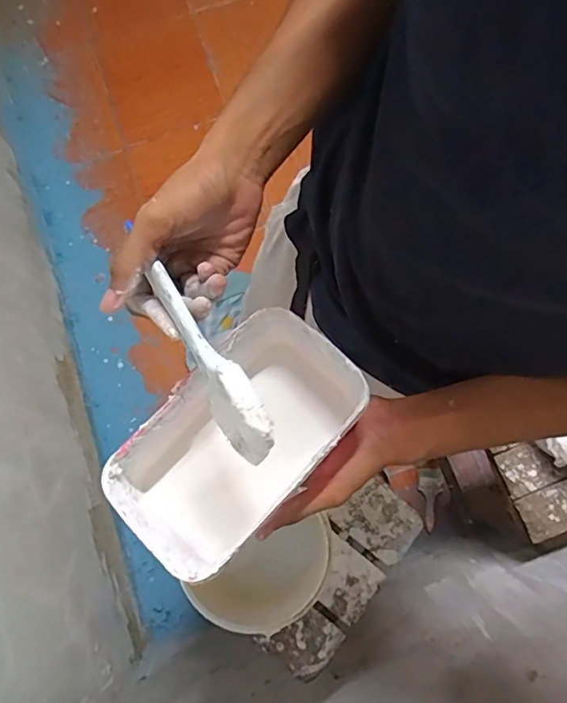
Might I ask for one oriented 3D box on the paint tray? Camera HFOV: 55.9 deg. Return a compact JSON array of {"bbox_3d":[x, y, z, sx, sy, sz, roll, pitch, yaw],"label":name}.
[{"bbox_3d":[-0.033,0.063,0.399,0.106,0.082,0.183,43,83,8],"label":"paint tray"}]

